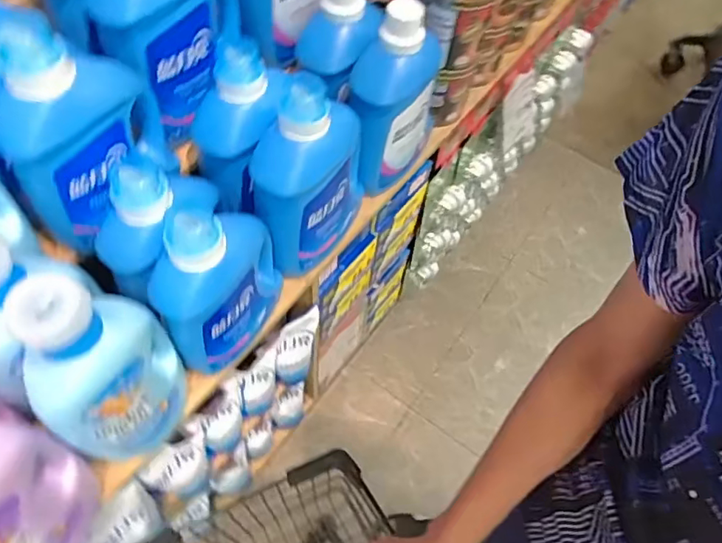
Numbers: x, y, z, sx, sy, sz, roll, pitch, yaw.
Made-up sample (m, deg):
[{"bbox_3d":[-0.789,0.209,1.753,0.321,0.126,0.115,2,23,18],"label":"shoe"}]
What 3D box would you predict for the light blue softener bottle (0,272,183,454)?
[{"bbox_3d":[-0.258,0.106,0.548,0.075,0.288,0.143,23,60,9],"label":"light blue softener bottle"}]

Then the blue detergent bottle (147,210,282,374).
[{"bbox_3d":[-0.164,0.012,0.640,0.078,0.232,0.167,41,64,19],"label":"blue detergent bottle"}]

